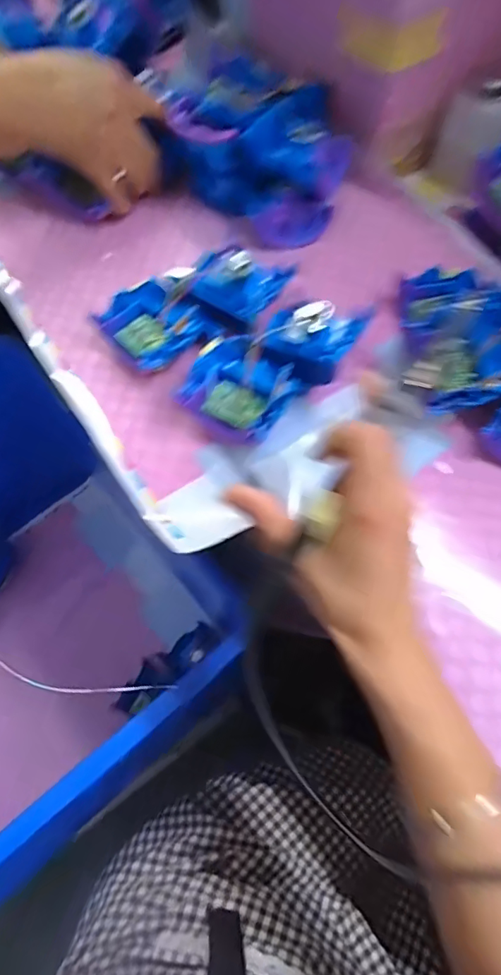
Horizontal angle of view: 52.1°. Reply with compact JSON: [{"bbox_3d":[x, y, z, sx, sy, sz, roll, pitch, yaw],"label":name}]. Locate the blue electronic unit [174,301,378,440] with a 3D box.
[{"bbox_3d":[0.021,-0.104,0.432,0.158,0.034,0.084,-41,70,-15],"label":"blue electronic unit"}]

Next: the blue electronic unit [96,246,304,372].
[{"bbox_3d":[-0.045,-0.160,0.460,0.180,0.042,0.105,-24,67,-9],"label":"blue electronic unit"}]

